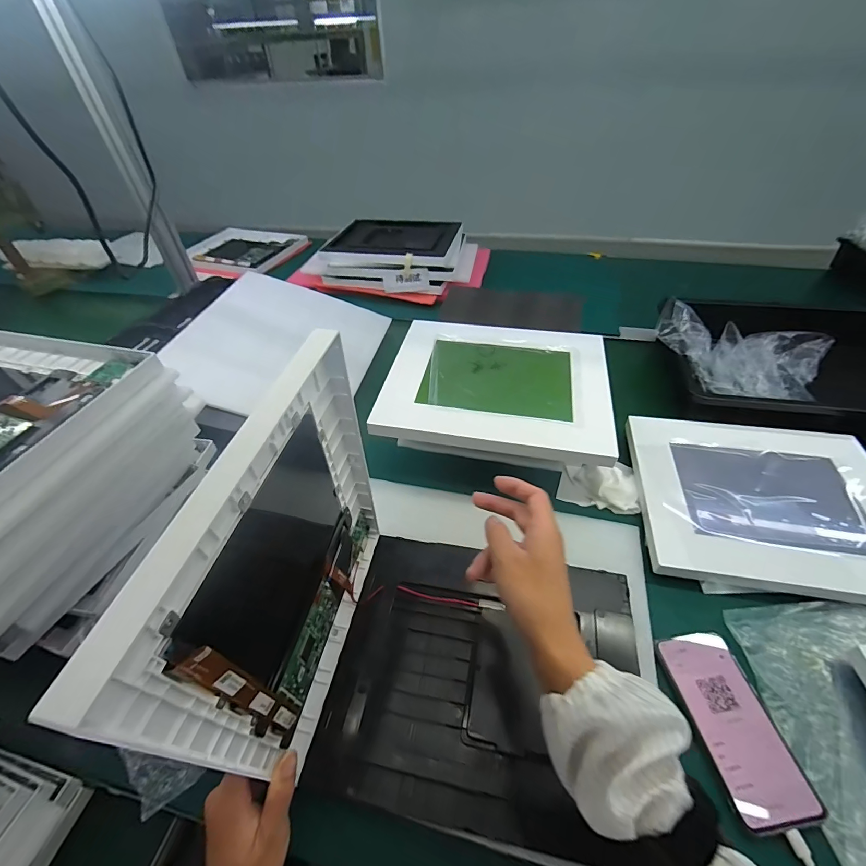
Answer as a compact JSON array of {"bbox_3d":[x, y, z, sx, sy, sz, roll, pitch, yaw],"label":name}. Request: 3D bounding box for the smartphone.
[{"bbox_3d":[0.278,0.266,0.377,0.073,0.008,0.144,-7,45,-4],"label":"smartphone"}]

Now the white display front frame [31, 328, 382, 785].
[{"bbox_3d":[-0.102,0.109,0.332,0.024,0.302,0.259,8,46,11],"label":"white display front frame"}]

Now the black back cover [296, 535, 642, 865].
[{"bbox_3d":[0.049,0.229,0.403,0.292,0.023,0.245,7,46,10],"label":"black back cover"}]

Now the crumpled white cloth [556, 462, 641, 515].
[{"bbox_3d":[0.229,0.062,0.560,0.100,0.030,0.081,10,47,13],"label":"crumpled white cloth"}]

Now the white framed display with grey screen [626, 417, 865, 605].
[{"bbox_3d":[0.421,0.083,0.519,0.298,0.029,0.255,5,46,8],"label":"white framed display with grey screen"}]

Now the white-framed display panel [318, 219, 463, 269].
[{"bbox_3d":[-0.090,-0.471,0.992,0.314,0.033,0.252,5,46,8],"label":"white-framed display panel"}]

